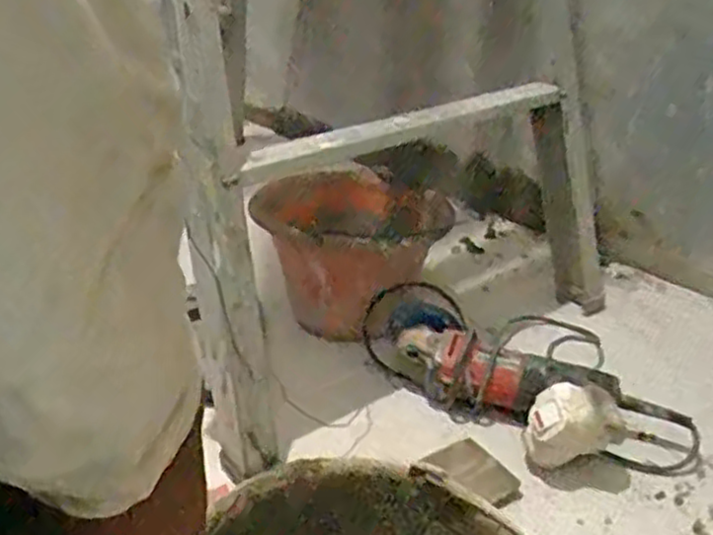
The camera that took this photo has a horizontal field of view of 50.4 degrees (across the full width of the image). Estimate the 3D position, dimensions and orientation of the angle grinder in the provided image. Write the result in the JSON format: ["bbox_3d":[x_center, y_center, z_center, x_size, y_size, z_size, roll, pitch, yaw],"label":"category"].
[{"bbox_3d":[0.133,0.110,0.852,0.101,0.090,0.281,-23,36,-38],"label":"angle grinder"}]

